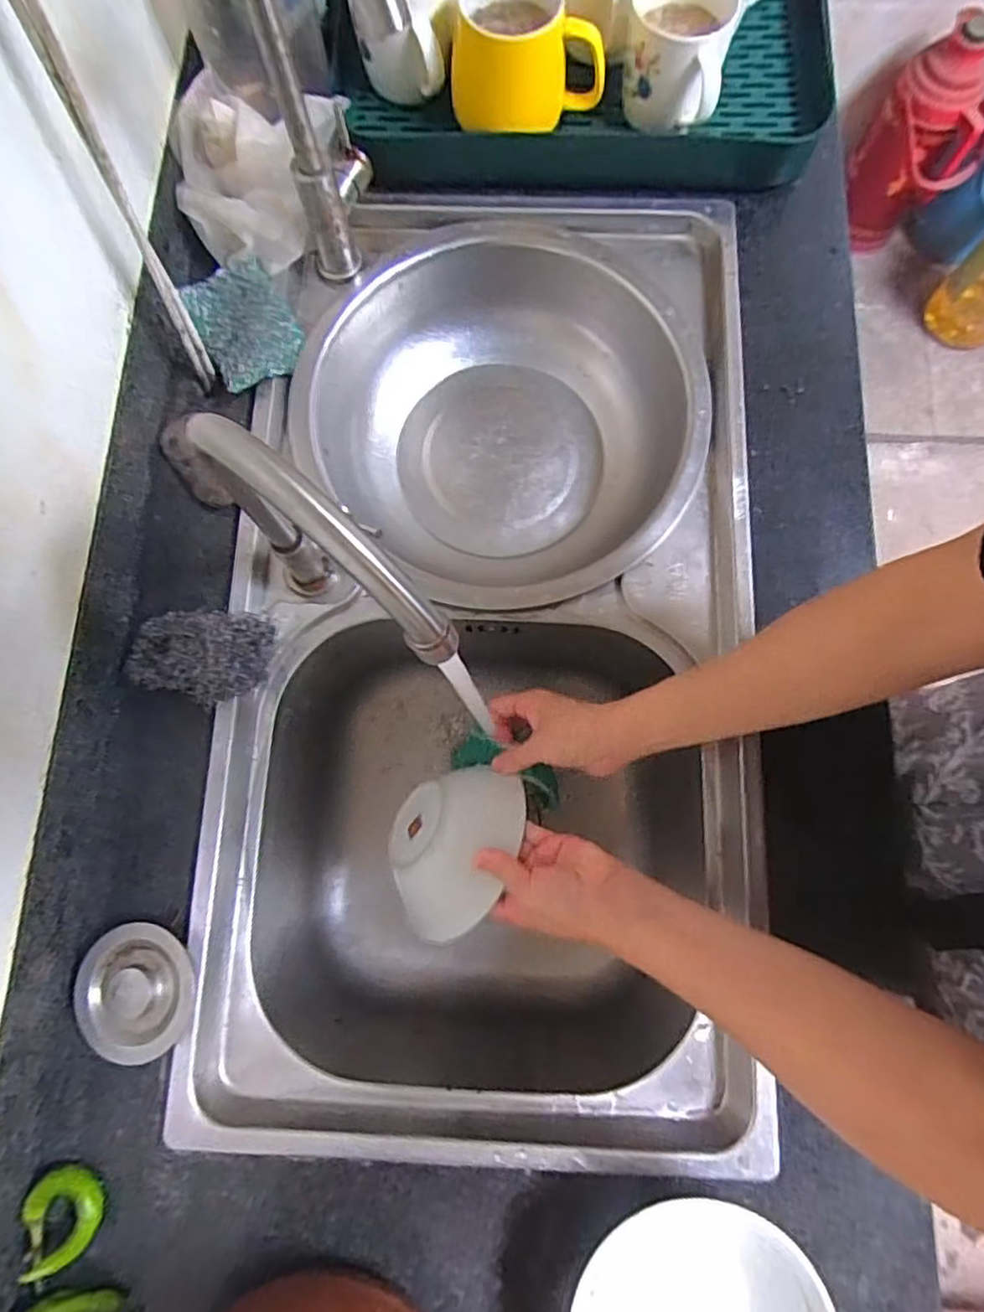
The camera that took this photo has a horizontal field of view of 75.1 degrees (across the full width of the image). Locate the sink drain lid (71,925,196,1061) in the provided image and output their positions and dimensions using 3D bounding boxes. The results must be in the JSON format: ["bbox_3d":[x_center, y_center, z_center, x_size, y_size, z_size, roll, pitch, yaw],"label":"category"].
[{"bbox_3d":[-0.239,0.227,0.430,0.079,0.021,0.083,0,79,0],"label":"sink drain lid"}]

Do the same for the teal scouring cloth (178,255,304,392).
[{"bbox_3d":[-0.206,-0.277,0.537,0.075,0.024,0.114,-30,80,-6],"label":"teal scouring cloth"}]

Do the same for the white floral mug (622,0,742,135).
[{"bbox_3d":[0.146,-0.489,0.519,0.085,0.072,0.092,13,78,3],"label":"white floral mug"}]

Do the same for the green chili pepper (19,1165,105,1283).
[{"bbox_3d":[-0.277,0.358,0.405,0.048,0.026,0.049,0,79,0],"label":"green chili pepper"}]

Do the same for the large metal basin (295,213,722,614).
[{"bbox_3d":[0.012,-0.210,0.575,0.333,0.100,0.309,0,79,0],"label":"large metal basin"}]

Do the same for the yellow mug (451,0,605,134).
[{"bbox_3d":[0.030,-0.469,0.516,0.120,0.085,0.080,9,79,2],"label":"yellow mug"}]

